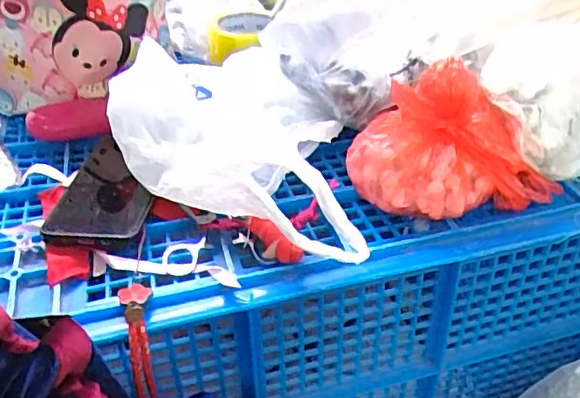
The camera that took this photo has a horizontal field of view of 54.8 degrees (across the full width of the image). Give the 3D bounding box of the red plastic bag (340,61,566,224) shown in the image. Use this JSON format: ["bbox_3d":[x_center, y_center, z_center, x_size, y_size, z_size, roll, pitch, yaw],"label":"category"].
[{"bbox_3d":[0.132,-0.053,0.466,0.156,0.100,0.112,-11,38,-13],"label":"red plastic bag"}]

